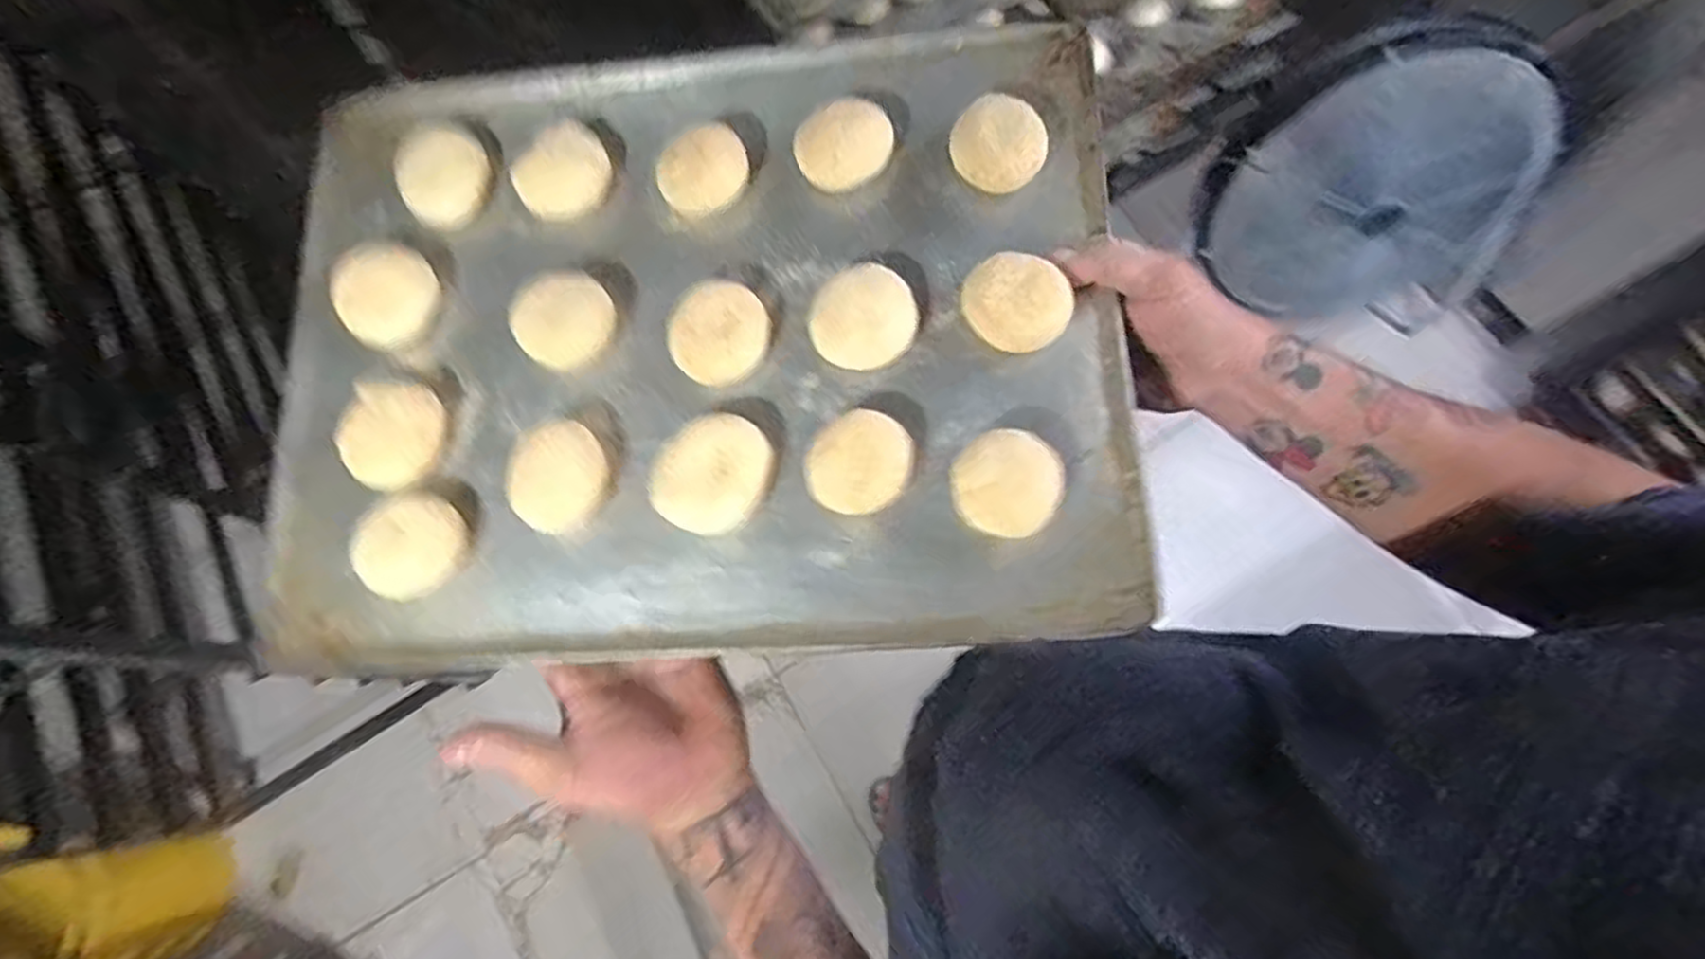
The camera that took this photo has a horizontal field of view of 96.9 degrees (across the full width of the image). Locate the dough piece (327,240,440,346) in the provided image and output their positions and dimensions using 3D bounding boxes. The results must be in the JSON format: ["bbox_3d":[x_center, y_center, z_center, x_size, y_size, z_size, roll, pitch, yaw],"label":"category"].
[{"bbox_3d":[-0.261,-0.103,0.423,0.052,0.027,0.046,-31,75,-8],"label":"dough piece"}]

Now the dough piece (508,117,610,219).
[{"bbox_3d":[-0.166,-0.176,0.433,0.053,0.025,0.040,-30,75,-8],"label":"dough piece"}]

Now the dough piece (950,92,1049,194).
[{"bbox_3d":[0.078,-0.179,0.402,0.044,0.020,0.047,-38,76,-10],"label":"dough piece"}]

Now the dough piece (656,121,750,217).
[{"bbox_3d":[-0.082,-0.172,0.420,0.050,0.020,0.039,-34,76,-9],"label":"dough piece"}]

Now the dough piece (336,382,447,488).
[{"bbox_3d":[-0.248,-0.025,0.406,0.049,0.017,0.055,9,73,4],"label":"dough piece"}]

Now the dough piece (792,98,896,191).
[{"bbox_3d":[-0.004,-0.183,0.414,0.053,0.019,0.041,-16,73,-4],"label":"dough piece"}]

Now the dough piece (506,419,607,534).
[{"bbox_3d":[-0.155,-0.002,0.395,0.044,0.020,0.055,8,73,3],"label":"dough piece"}]

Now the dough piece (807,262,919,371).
[{"bbox_3d":[0.006,-0.084,0.395,0.054,0.019,0.048,-38,76,-10],"label":"dough piece"}]

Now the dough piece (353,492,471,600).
[{"bbox_3d":[-0.228,0.033,0.389,0.049,0.018,0.053,0,73,1],"label":"dough piece"}]

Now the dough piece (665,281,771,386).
[{"bbox_3d":[-0.070,-0.078,0.396,0.050,0.013,0.053,0,73,1],"label":"dough piece"}]

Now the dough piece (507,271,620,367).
[{"bbox_3d":[-0.157,-0.088,0.413,0.052,0.017,0.047,-36,76,-10],"label":"dough piece"}]

